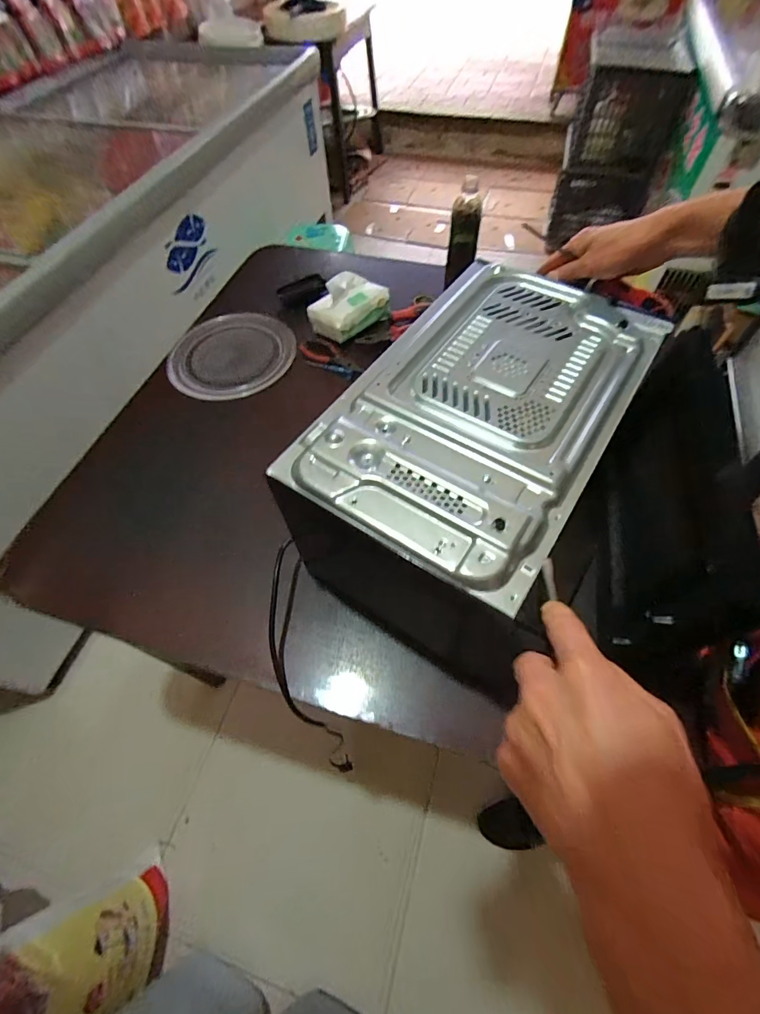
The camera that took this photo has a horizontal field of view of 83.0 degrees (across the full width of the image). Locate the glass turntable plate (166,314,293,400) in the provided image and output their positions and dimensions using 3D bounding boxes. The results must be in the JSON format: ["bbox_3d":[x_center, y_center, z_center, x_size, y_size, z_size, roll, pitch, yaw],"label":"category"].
[{"bbox_3d":[-0.290,-0.298,0.848,0.228,0.026,0.231,-1,58,2],"label":"glass turntable plate"}]

